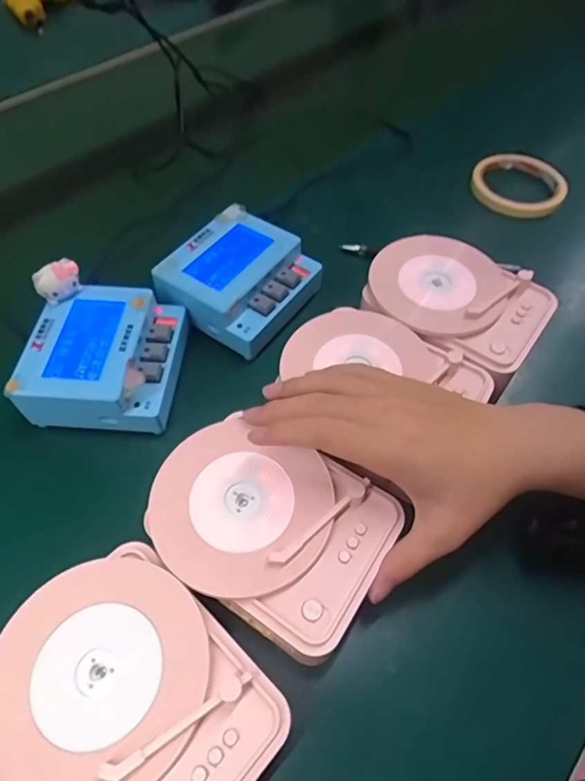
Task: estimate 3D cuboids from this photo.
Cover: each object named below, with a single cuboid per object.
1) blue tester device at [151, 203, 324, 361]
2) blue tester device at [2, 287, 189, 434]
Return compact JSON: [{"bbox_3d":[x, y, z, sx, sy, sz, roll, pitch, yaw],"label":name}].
[{"bbox_3d":[-0.041,-0.091,0.398,0.101,0.040,0.106,30,61,20],"label":"blue tester device"},{"bbox_3d":[-0.133,-0.021,0.361,0.100,0.053,0.105,3,55,3],"label":"blue tester device"}]

